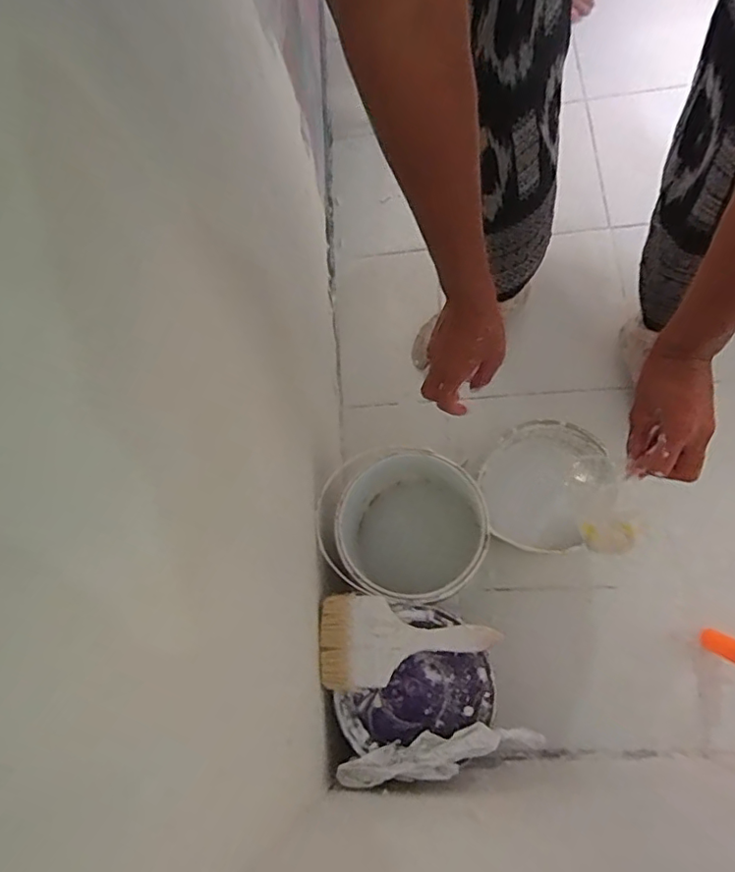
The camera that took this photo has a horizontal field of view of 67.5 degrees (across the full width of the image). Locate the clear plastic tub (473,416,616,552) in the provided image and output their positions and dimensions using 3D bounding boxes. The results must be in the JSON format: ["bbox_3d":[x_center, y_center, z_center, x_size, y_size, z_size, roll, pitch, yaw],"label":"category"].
[{"bbox_3d":[0.256,0.070,0.802,0.168,0.072,0.182,-3,70,9],"label":"clear plastic tub"}]

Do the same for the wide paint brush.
[{"bbox_3d":[0.042,0.223,0.618,0.193,0.022,0.097,-9,69,7],"label":"wide paint brush"}]

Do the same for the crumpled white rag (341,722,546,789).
[{"bbox_3d":[0.076,0.334,0.577,0.214,0.029,0.043,-12,69,6],"label":"crumpled white rag"}]

